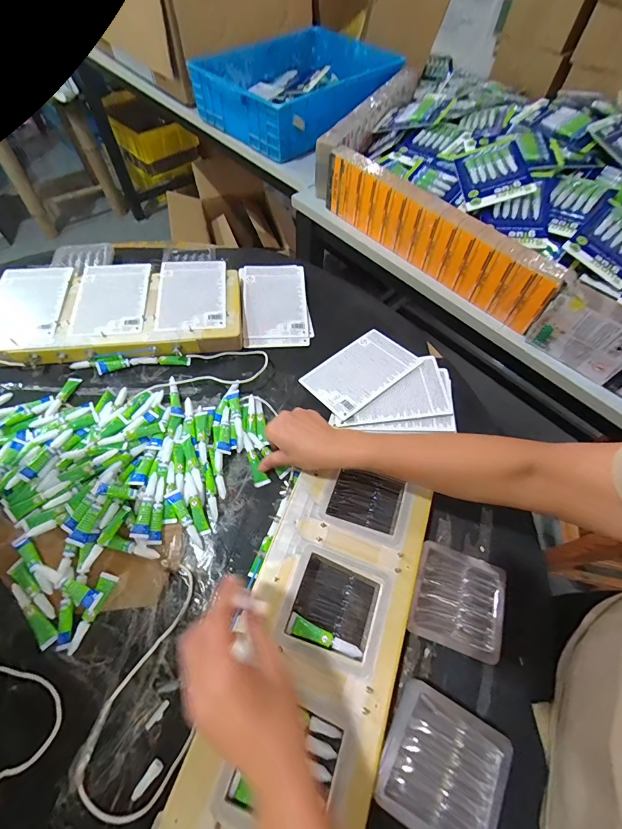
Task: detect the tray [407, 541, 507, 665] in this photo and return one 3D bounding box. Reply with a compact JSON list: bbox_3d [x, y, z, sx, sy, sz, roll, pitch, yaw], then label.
[{"bbox_3d":[0.176,0.219,0.423,0.103,0.015,0.103,18,61,9],"label":"tray"}]

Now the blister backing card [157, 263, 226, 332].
[{"bbox_3d":[-0.208,-0.216,0.632,0.112,0.010,0.171,-6,60,-5],"label":"blister backing card"}]

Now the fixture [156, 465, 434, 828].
[{"bbox_3d":[0.022,0.221,0.410,0.172,0.045,0.380,19,60,10],"label":"fixture"}]

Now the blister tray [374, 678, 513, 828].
[{"bbox_3d":[0.127,0.335,0.339,0.110,0.014,0.102,27,62,14],"label":"blister tray"}]

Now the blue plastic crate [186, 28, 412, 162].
[{"bbox_3d":[-0.032,-0.929,1.022,0.499,0.119,0.386,-35,66,-20],"label":"blue plastic crate"}]

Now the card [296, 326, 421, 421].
[{"bbox_3d":[0.078,-0.071,0.582,0.166,0.007,0.117,-35,55,-15],"label":"card"}]

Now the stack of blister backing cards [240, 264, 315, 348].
[{"bbox_3d":[-0.065,-0.206,0.663,0.121,0.008,0.187,-5,68,-5],"label":"stack of blister backing cards"}]

